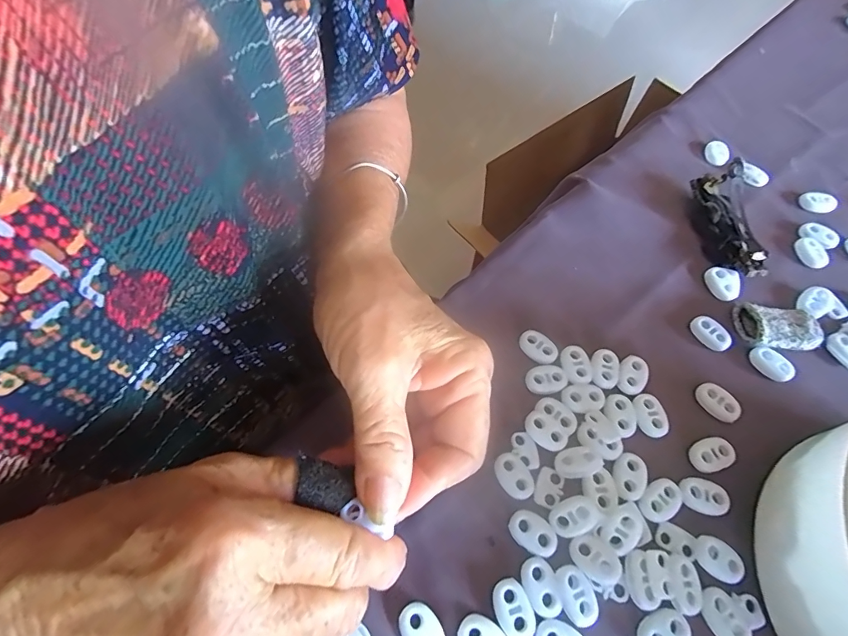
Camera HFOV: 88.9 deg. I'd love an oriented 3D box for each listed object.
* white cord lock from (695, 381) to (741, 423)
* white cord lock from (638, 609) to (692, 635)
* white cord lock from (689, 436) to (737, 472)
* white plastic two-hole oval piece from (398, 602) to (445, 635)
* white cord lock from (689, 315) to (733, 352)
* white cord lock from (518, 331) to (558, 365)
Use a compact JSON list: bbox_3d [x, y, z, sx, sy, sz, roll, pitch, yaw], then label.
[{"bbox_3d":[0.156,0.045,0.230,0.014,0.006,0.022,-26,64,-13],"label":"white cord lock"},{"bbox_3d":[0.100,0.133,0.182,0.021,0.006,0.016,-28,64,-14],"label":"white cord lock"},{"bbox_3d":[0.144,0.068,0.216,0.020,0.005,0.015,-16,62,-8],"label":"white cord lock"},{"bbox_3d":[0.000,0.130,0.178,0.015,0.004,0.023,-35,66,-18],"label":"white plastic two-hole oval piece"},{"bbox_3d":[0.166,0.009,0.250,0.013,0.006,0.023,-36,66,-18],"label":"white cord lock"},{"bbox_3d":[0.064,0.015,0.241,0.014,0.004,0.023,-41,68,-20],"label":"white cord lock"}]

